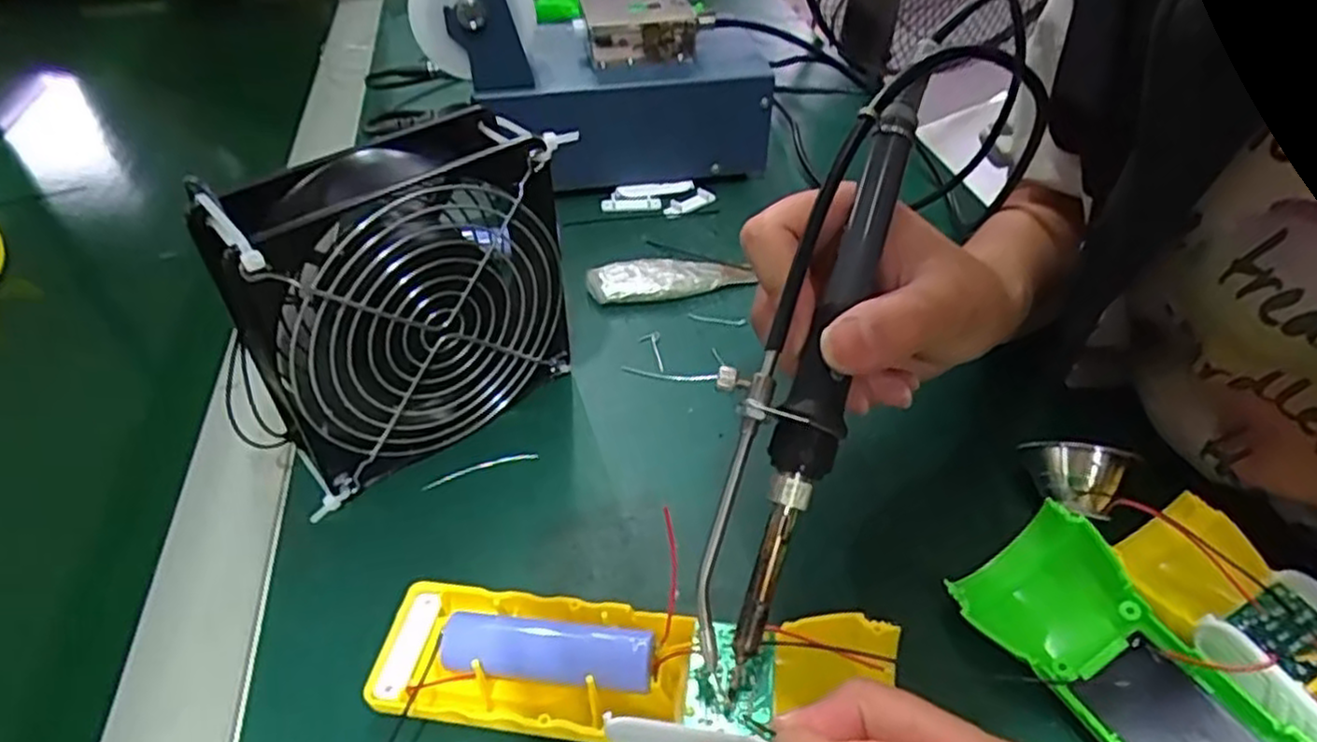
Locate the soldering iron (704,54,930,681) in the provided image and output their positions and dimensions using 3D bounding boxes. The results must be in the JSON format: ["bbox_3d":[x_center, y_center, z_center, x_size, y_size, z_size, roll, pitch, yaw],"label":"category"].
[{"bbox_3d":[0.045,-0.009,0.227,0.034,0.016,0.192,17,81,15],"label":"soldering iron"}]

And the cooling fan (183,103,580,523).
[{"bbox_3d":[-0.097,-0.025,0.297,0.120,0.125,0.042,-30,49,-29],"label":"cooling fan"}]

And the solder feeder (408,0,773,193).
[{"bbox_3d":[-0.038,-0.196,0.474,0.205,0.139,0.106,-6,42,-6],"label":"solder feeder"}]

